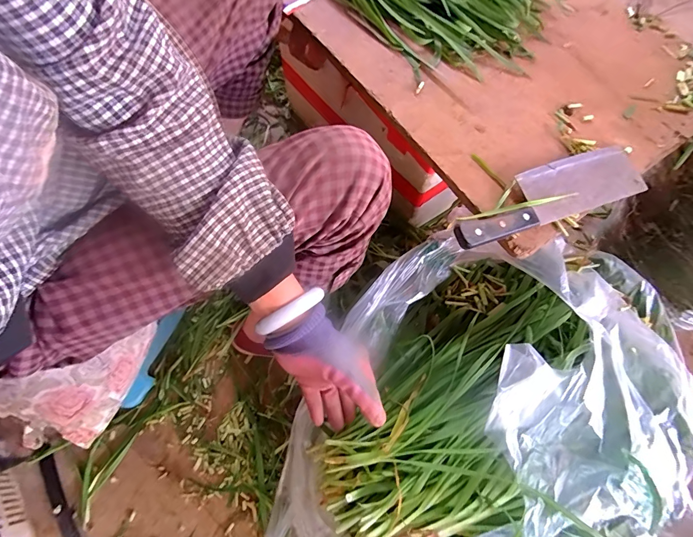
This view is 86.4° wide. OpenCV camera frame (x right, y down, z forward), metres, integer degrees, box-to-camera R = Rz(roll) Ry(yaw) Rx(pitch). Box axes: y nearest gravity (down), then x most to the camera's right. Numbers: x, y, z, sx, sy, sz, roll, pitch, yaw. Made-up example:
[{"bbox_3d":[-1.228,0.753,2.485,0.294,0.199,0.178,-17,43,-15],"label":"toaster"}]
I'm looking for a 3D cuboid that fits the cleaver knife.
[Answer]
[{"bbox_3d":[0.244,-0.091,0.433,0.276,0.030,0.070,-19,70,-11],"label":"cleaver knife"}]

